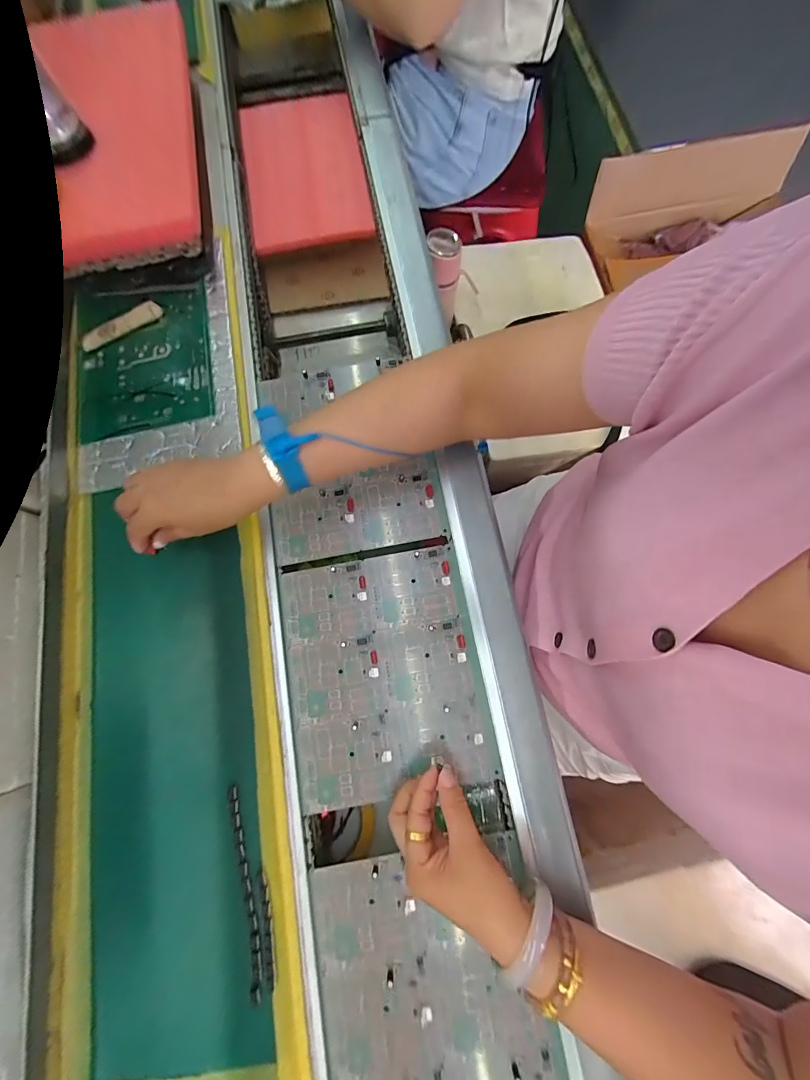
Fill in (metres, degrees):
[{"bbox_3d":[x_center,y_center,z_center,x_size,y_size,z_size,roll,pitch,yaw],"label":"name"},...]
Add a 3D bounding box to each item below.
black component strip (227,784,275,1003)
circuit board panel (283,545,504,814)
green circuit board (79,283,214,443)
[{"bbox_3d":[-0.125,0.284,0.332,0.022,0.013,0.149,-14,77,-3],"label":"black component strip"},{"bbox_3d":[-0.019,0.122,0.382,0.172,0.007,0.212,-10,76,-2],"label":"circuit board panel"},{"bbox_3d":[-0.298,-0.209,0.456,0.149,0.009,0.182,-10,76,-2],"label":"green circuit board"}]

